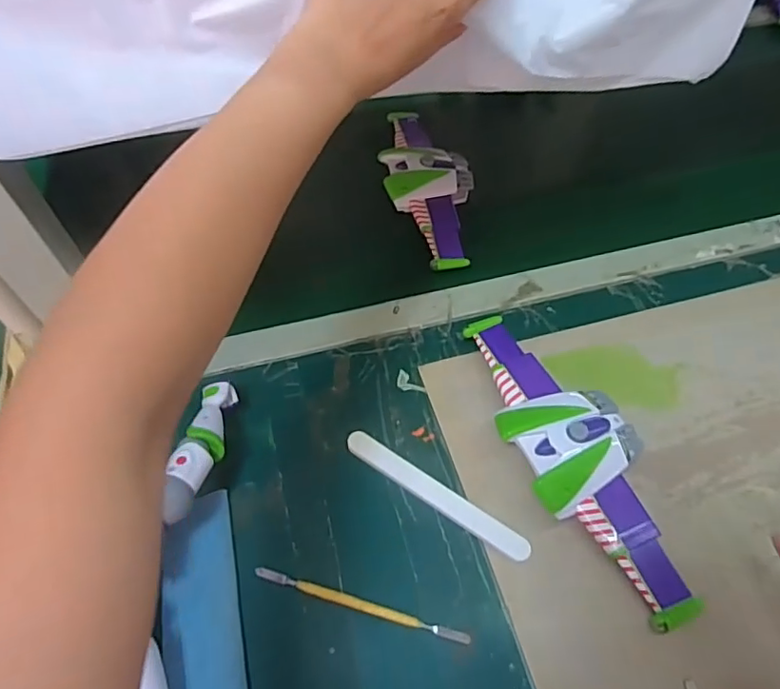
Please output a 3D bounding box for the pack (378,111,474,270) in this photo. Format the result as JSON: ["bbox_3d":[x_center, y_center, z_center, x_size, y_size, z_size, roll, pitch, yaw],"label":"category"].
[{"bbox_3d":[0.046,-0.217,0.689,0.109,0.042,0.314,-9,57,-5],"label":"pack"}]

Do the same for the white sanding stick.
[{"bbox_3d":[0.038,0.125,0.470,0.174,0.007,0.023,30,62,19],"label":"white sanding stick"}]

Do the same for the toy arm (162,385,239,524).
[{"bbox_3d":[-0.150,0.079,0.439,0.034,0.024,0.133,1,37,1],"label":"toy arm"}]

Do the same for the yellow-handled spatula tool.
[{"bbox_3d":[-0.023,0.199,0.421,0.167,0.004,0.008,14,58,9],"label":"yellow-handled spatula tool"}]

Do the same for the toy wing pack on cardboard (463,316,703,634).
[{"bbox_3d":[0.156,0.085,0.473,0.105,0.043,0.290,-18,58,-11],"label":"toy wing pack on cardboard"}]

